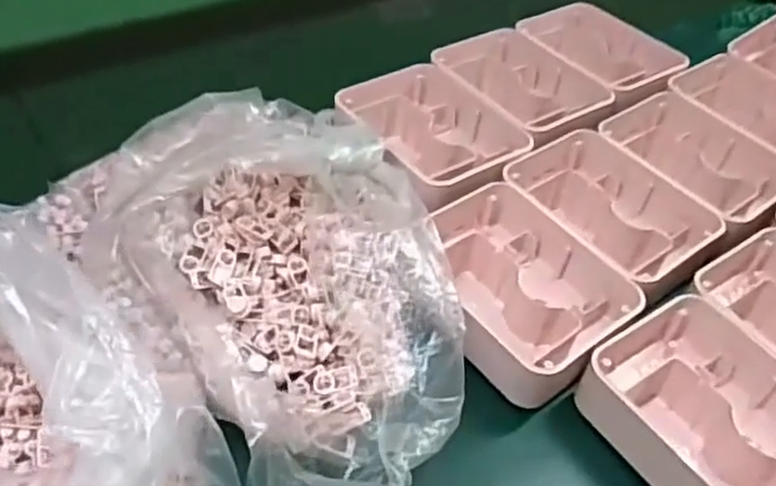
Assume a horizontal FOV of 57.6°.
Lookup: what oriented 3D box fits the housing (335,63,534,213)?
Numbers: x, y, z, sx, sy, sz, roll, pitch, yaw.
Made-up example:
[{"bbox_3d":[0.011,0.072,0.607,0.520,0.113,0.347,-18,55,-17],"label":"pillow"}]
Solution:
[{"bbox_3d":[0.031,-0.077,0.524,0.100,0.040,0.137,-22,53,-25],"label":"housing"}]

